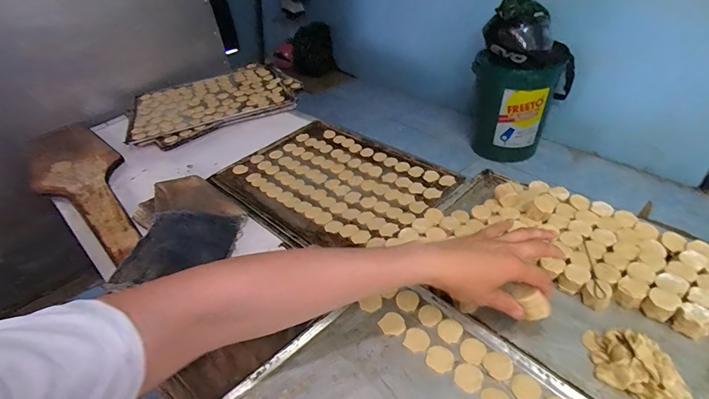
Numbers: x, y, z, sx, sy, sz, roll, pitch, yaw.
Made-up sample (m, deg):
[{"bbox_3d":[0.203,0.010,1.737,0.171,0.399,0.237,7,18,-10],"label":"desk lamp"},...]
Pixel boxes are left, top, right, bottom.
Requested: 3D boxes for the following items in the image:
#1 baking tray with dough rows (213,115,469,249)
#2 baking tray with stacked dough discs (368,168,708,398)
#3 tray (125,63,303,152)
[{"bbox_3d":[-0.055,-0.041,0.792,0.440,0.020,0.326,28,49,34],"label":"baking tray with dough rows"},{"bbox_3d":[0.303,0.100,0.545,0.315,0.050,0.454,-34,46,-30],"label":"baking tray with stacked dough discs"},{"bbox_3d":[-0.423,-0.301,1.133,0.493,0.047,0.364,-23,41,-18],"label":"tray"}]

